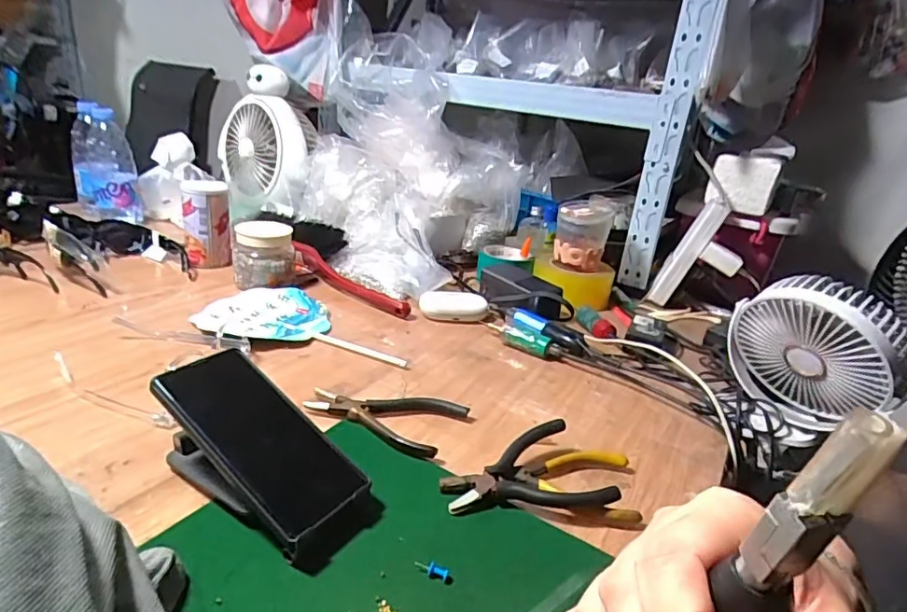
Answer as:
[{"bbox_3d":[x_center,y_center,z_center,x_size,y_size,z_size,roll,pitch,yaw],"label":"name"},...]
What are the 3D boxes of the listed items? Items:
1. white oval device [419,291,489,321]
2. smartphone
[{"bbox_3d":[0.000,0.000,0.736,0.094,0.037,0.034,2,22,-11],"label":"white oval device"},{"bbox_3d":[-0.142,0.096,0.393,0.161,0.019,0.076,40,34,18],"label":"smartphone"}]

